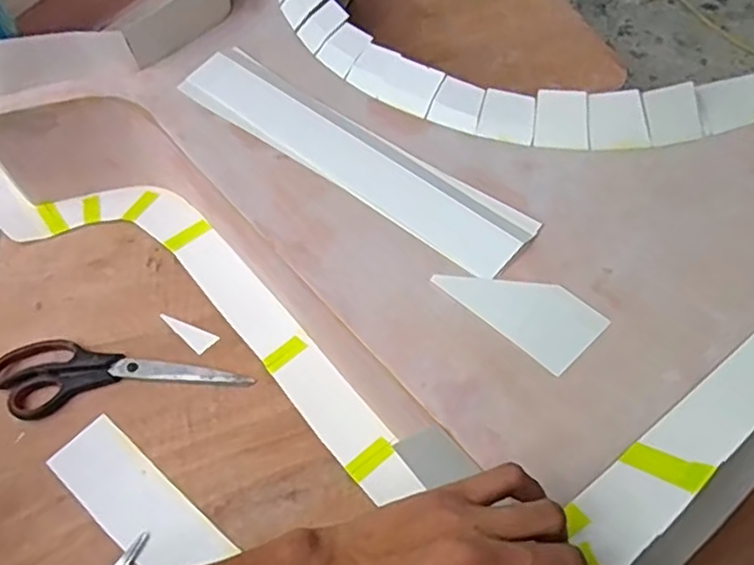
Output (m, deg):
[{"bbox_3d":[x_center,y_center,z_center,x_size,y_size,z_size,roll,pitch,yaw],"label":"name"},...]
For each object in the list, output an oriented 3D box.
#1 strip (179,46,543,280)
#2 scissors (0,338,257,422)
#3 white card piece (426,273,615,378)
[{"bbox_3d":[-0.030,-0.120,0.549,0.355,0.024,0.067,35,65,23],"label":"strip"},{"bbox_3d":[-0.236,0.081,0.599,0.233,0.012,0.075,-6,56,-1],"label":"scissors"},{"bbox_3d":[0.102,0.014,0.463,0.109,0.004,0.059,37,66,24],"label":"white card piece"}]

